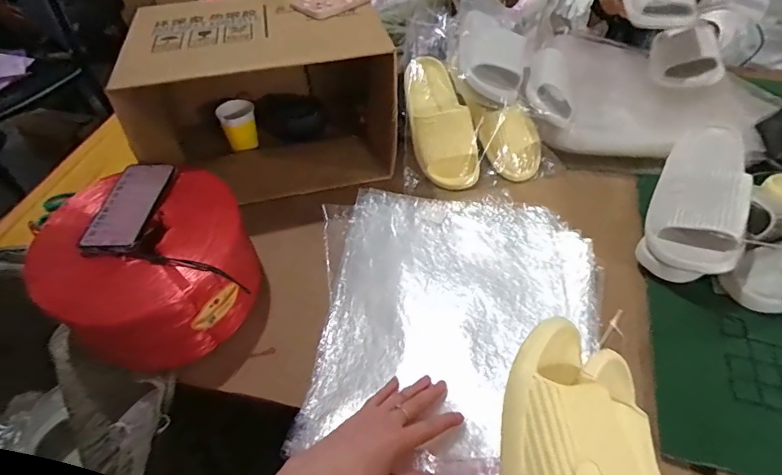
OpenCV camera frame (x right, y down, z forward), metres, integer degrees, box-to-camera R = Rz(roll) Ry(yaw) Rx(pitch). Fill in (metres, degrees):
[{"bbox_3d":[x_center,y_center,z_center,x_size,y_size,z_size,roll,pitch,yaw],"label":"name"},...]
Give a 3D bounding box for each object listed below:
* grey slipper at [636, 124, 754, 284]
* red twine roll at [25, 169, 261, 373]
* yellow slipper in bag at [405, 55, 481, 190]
[{"bbox_3d":[0.442,-0.061,0.643,0.105,0.085,0.255,18,66,20],"label":"grey slipper"},{"bbox_3d":[-0.324,0.035,0.621,0.249,0.132,0.262,-3,48,3],"label":"red twine roll"},{"bbox_3d":[0.083,-0.220,0.810,0.099,0.063,0.264,-13,72,-6],"label":"yellow slipper in bag"}]

